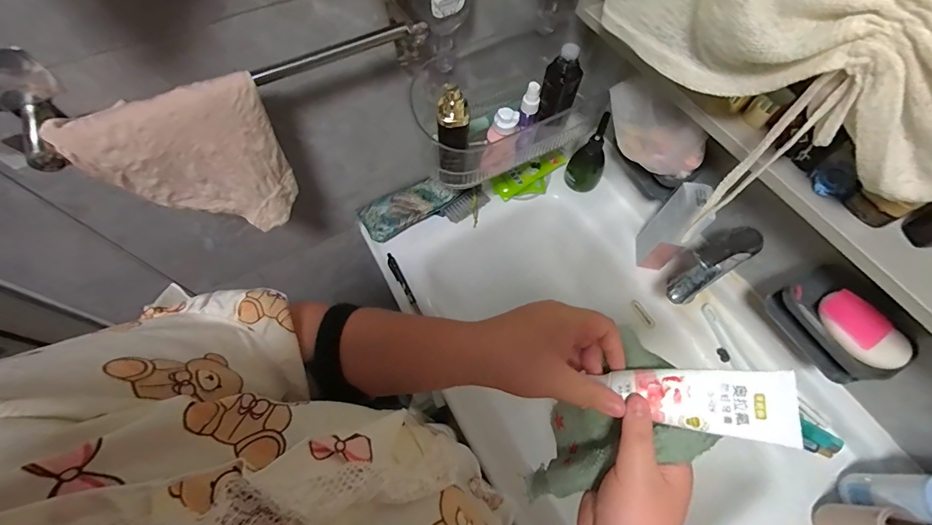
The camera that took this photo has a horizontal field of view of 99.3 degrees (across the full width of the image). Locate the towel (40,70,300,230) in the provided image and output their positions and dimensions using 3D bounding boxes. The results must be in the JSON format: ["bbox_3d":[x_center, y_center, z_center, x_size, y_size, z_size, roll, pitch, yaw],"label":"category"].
[{"bbox_3d":[-0.287,-0.103,0.436,0.170,0.168,0.062,-19,65,-10],"label":"towel"}]

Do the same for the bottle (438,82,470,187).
[{"bbox_3d":[-0.016,-0.162,0.516,0.041,0.154,0.045,-1,63,0],"label":"bottle"}]

